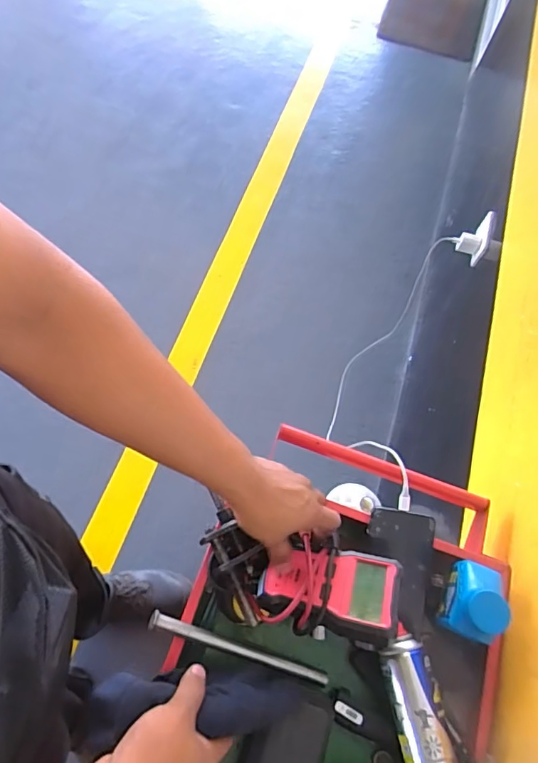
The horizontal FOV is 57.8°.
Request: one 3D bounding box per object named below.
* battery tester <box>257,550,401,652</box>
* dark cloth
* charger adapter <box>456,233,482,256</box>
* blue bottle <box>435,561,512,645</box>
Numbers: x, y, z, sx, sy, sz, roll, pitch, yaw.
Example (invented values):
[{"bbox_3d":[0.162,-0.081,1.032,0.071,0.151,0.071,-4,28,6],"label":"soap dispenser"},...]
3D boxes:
[{"bbox_3d":[0.064,0.221,0.520,0.138,0.032,0.085,8,44,14],"label":"battery tester"},{"bbox_3d":[-0.071,0.308,0.468,0.201,0.058,0.056,10,66,-21],"label":"dark cloth"},{"bbox_3d":[0.461,-0.319,1.126,0.051,0.044,0.021,27,66,7],"label":"charger adapter"},{"bbox_3d":[0.214,0.235,0.524,0.041,0.120,0.081,21,66,4],"label":"blue bottle"}]

